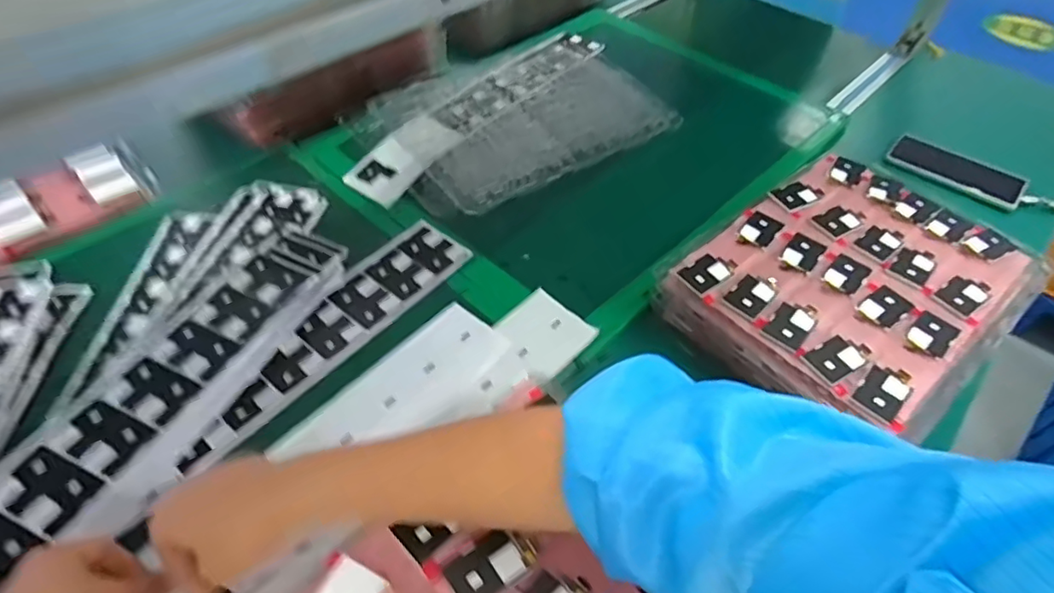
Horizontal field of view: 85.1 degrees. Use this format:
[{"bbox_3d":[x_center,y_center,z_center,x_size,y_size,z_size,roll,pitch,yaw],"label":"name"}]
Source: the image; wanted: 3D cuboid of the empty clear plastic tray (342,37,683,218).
[{"bbox_3d":[-0.016,-0.242,0.804,0.434,0.046,0.276,-27,56,-23],"label":"empty clear plastic tray"}]

